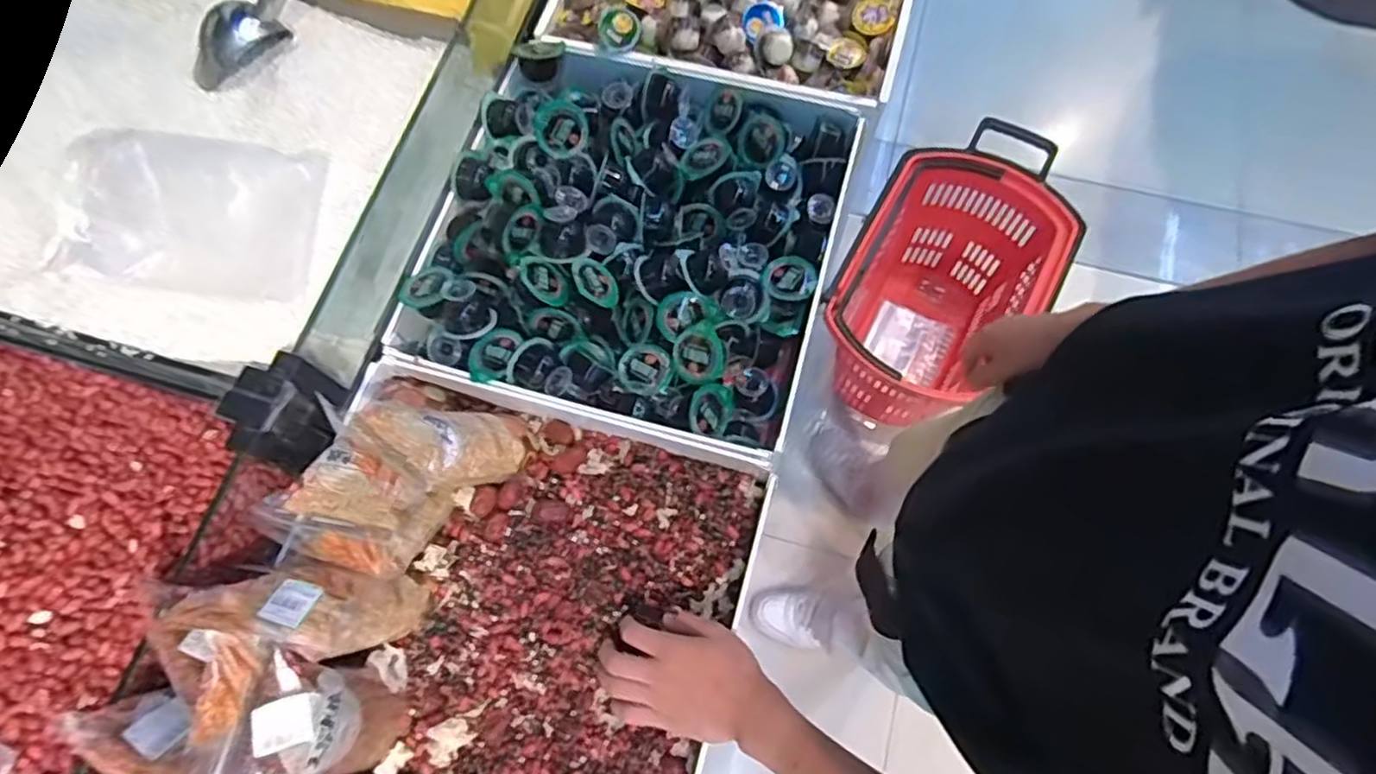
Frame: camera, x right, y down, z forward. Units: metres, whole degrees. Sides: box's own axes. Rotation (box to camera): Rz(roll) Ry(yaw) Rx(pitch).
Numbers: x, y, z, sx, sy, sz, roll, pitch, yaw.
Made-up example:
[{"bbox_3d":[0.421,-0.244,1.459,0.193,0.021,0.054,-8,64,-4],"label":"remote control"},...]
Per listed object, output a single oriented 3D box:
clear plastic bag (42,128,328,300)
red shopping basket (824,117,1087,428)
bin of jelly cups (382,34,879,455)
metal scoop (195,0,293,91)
[{"bbox_3d":[-0.418,-0.155,0.591,0.189,0.061,0.141,2,70,3],"label":"clear plastic bag"},{"bbox_3d":[0.493,-0.186,1.367,0.338,0.363,0.570,29,73,12],"label":"red shopping basket"},{"bbox_3d":[-0.054,-0.171,0.745,0.407,0.101,0.415,15,71,7],"label":"bin of jelly cups"},{"bbox_3d":[-0.380,-0.344,0.639,0.178,0.058,0.054,-32,69,22],"label":"metal scoop"}]

